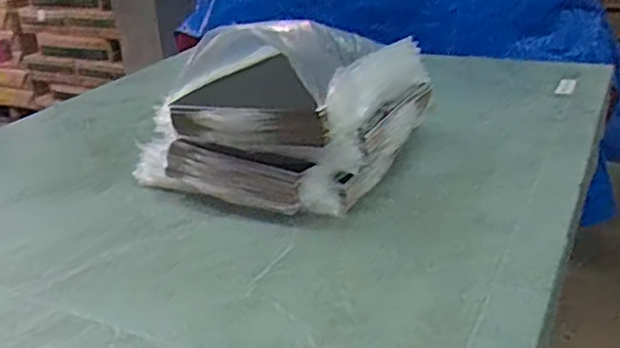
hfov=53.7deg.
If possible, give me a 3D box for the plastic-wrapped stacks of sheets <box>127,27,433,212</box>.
[{"bbox_3d":[-0.036,-0.125,0.992,0.380,0.240,0.360,13,31,32],"label":"plastic-wrapped stacks of sheets"}]

